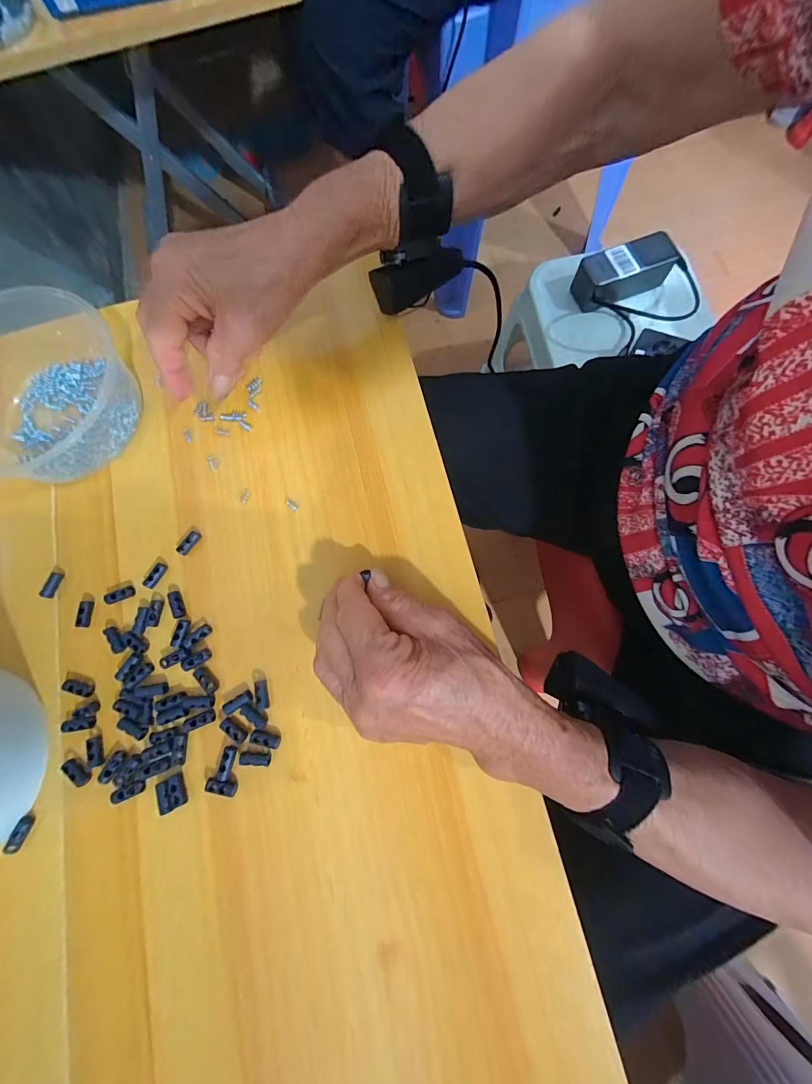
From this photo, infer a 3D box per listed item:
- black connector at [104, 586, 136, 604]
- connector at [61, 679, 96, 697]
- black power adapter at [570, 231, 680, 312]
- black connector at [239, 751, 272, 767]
[{"bbox_3d":[-0.201,0.037,0.263,0.020,0.005,0.009,-21,78,-16],"label":"black connector"},{"bbox_3d":[-0.218,0.097,0.249,0.021,0.004,0.008,12,79,4],"label":"connector"},{"bbox_3d":[0.312,-0.388,0.549,0.128,0.054,0.058,-16,76,-1],"label":"black power adapter"},{"bbox_3d":[-0.095,0.135,0.236,0.019,0.005,0.008,3,78,2],"label":"black connector"}]

